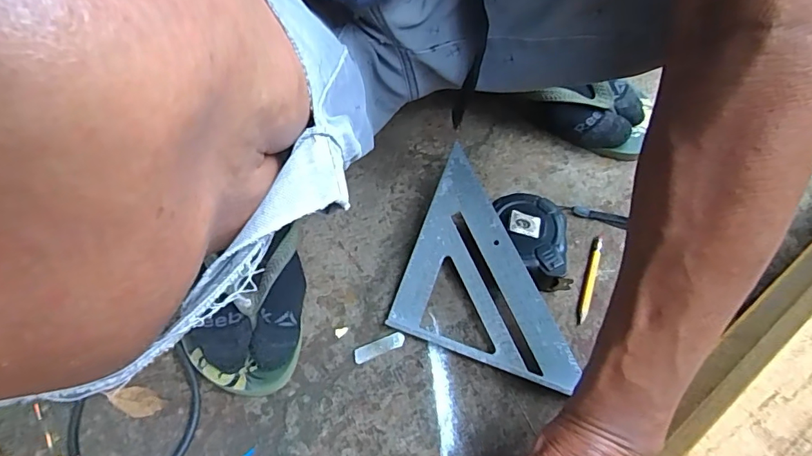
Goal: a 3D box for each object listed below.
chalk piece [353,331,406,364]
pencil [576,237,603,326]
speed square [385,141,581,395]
[{"bbox_3d":[-0.023,0.103,0.414,0.045,0.006,0.013,-22,58,-10],"label":"chalk piece"},{"bbox_3d":[0.169,0.046,0.439,0.008,0.007,0.089,17,60,14],"label":"pencil"},{"bbox_3d":[0.084,0.031,0.417,0.156,0.014,0.166,19,79,14],"label":"speed square"}]

